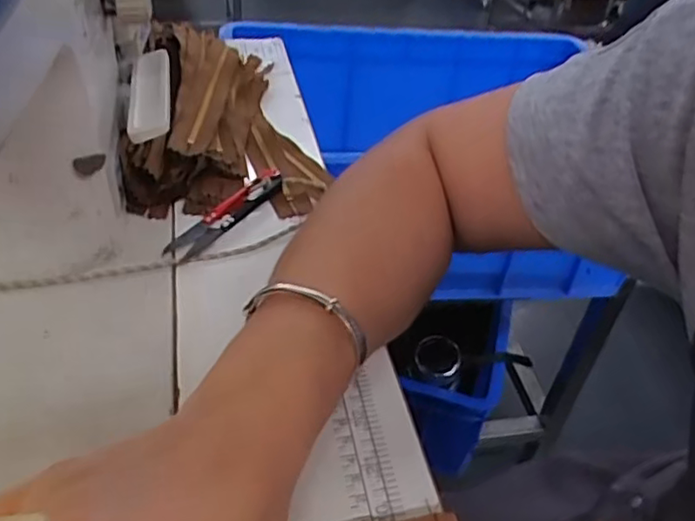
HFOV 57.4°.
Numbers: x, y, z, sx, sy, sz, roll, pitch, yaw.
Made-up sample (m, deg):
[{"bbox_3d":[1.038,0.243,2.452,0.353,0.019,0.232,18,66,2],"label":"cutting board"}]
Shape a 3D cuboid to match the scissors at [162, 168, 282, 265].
[{"bbox_3d":[-0.080,-0.032,0.421,0.022,0.016,0.101,26,43,23],"label":"scissors"}]

